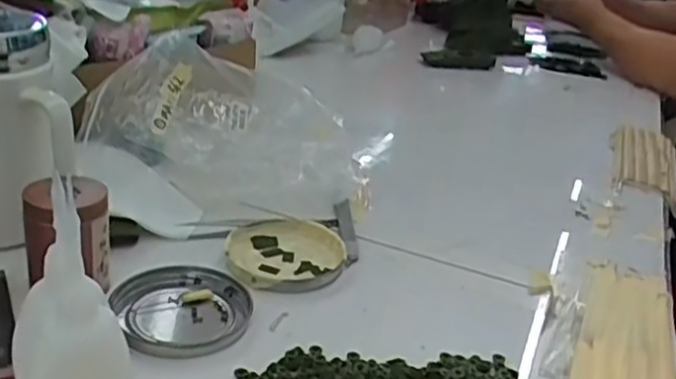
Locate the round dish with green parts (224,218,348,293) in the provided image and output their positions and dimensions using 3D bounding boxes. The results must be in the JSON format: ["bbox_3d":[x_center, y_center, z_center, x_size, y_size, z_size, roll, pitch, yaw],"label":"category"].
[{"bbox_3d":[-0.037,0.041,0.480,0.078,0.010,0.079,7,25,-3],"label":"round dish with green parts"}]

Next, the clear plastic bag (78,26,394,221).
[{"bbox_3d":[-0.077,-0.051,0.569,0.213,0.093,0.133,9,25,2],"label":"clear plastic bag"}]

